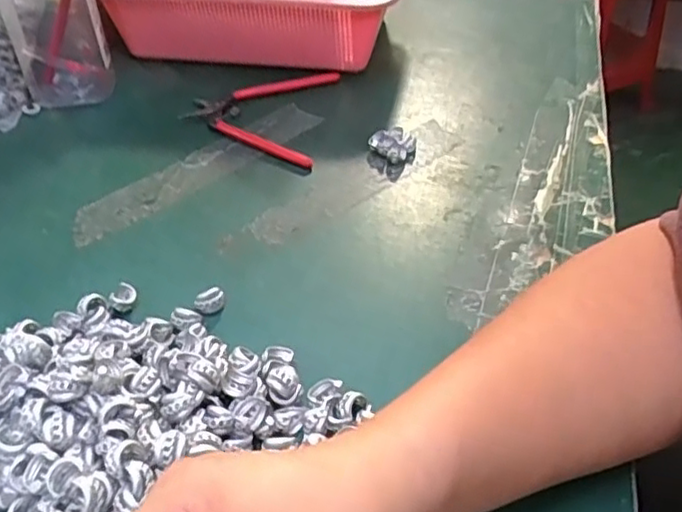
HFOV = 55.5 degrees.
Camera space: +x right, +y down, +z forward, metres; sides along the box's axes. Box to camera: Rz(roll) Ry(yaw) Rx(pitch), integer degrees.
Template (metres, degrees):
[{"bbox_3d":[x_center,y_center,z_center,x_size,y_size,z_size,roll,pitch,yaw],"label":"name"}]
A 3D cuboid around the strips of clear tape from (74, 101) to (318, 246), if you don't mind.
[{"bbox_3d":[-0.108,-0.073,0.516,0.049,0.006,0.231,32,51,32],"label":"strips of clear tape"}]

